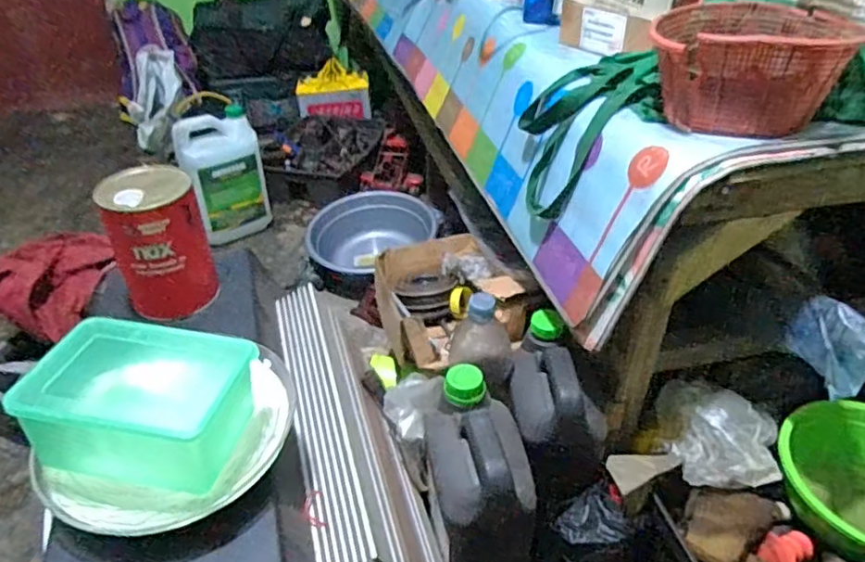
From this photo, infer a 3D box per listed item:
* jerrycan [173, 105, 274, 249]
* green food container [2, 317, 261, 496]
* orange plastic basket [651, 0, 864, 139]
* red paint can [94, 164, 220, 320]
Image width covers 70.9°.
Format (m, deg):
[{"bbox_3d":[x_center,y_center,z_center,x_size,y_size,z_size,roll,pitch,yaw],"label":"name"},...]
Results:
[{"bbox_3d":[-0.518,-0.252,1.501,0.105,0.305,0.193,30,46,33],"label":"jerrycan"},{"bbox_3d":[-0.241,0.098,0.507,0.166,0.089,0.115,6,37,8],"label":"green food container"},{"bbox_3d":[0.338,-0.231,0.659,0.191,0.095,0.157,14,39,18],"label":"orange plastic basket"},{"bbox_3d":[-0.311,-0.043,0.703,0.096,0.152,0.090,-16,40,-20],"label":"red paint can"}]

